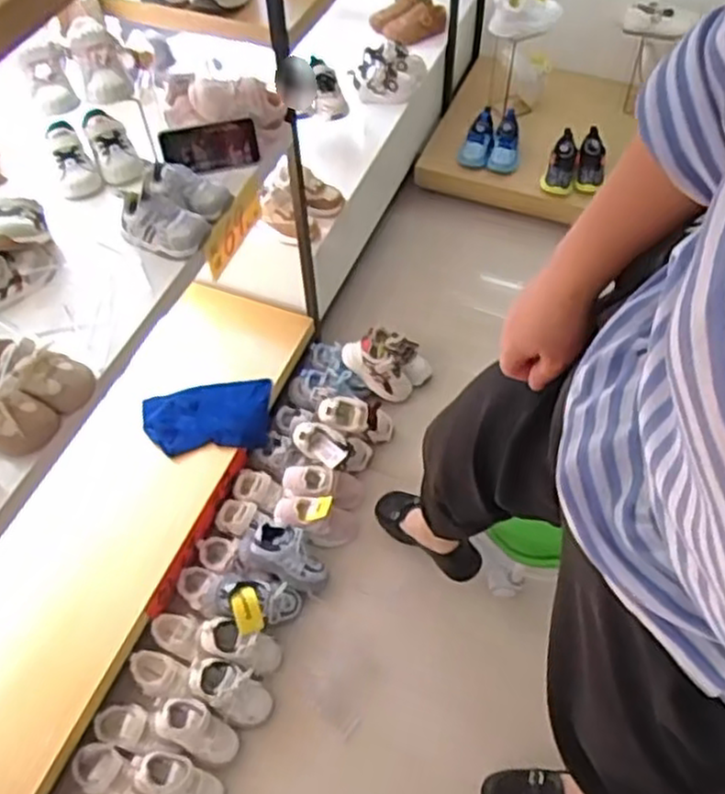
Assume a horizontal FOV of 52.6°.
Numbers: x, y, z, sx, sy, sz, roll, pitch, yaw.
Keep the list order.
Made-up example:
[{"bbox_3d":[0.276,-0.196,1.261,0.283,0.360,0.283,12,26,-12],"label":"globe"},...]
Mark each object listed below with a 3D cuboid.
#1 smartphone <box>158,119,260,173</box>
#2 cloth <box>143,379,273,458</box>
[{"bbox_3d":[-0.231,-0.379,1.112,0.142,0.066,0.011,-9,33,-4],"label":"smartphone"},{"bbox_3d":[-0.302,0.039,1.460,0.248,0.080,0.159,-10,55,-5],"label":"cloth"}]

